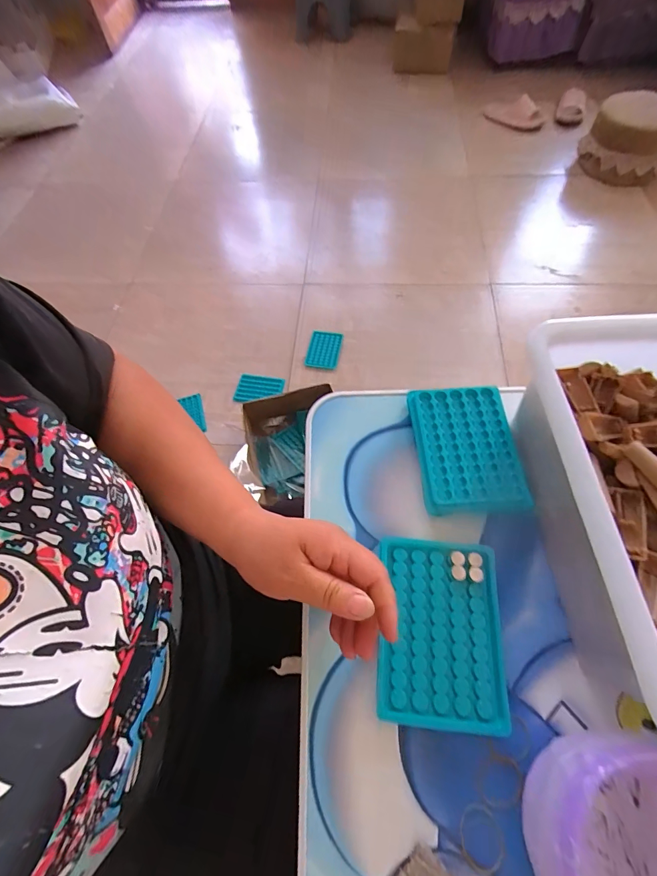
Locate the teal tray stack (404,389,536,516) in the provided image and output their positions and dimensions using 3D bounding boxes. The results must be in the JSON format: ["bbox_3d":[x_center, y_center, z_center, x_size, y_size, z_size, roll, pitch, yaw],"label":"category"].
[{"bbox_3d":[0.132,0.011,0.370,0.091,0.026,0.127,-5,62,1],"label":"teal tray stack"}]

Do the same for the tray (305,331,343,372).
[{"bbox_3d":[-0.013,-0.262,1.119,0.099,0.017,0.131,10,73,15],"label":"tray"}]

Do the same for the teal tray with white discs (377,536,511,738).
[{"bbox_3d":[0.090,0.153,0.307,0.095,0.018,0.132,3,63,5],"label":"teal tray with white discs"}]

